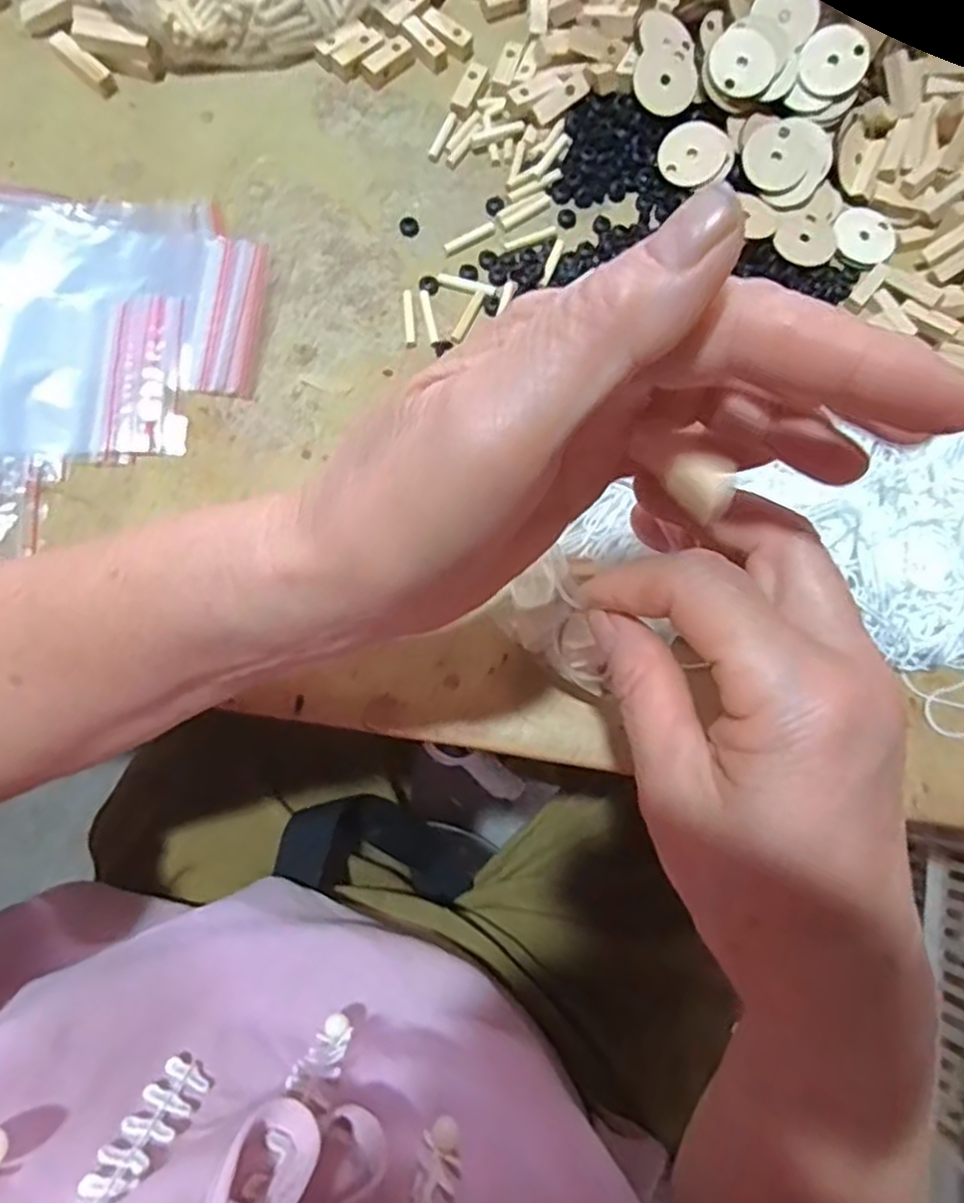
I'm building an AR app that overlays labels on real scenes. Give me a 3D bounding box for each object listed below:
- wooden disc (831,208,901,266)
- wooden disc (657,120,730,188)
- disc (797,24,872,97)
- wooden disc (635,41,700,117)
[{"bbox_3d":[0.207,-0.197,0.393,0.034,0.004,0.036,0,78,-1],"label":"wooden disc"},{"bbox_3d":[0.112,-0.237,0.386,0.034,0.004,0.032,0,90,20],"label":"wooden disc"},{"bbox_3d":[0.184,-0.282,0.382,0.033,0.004,0.033,2,105,9],"label":"disc"},{"bbox_3d":[0.099,-0.278,0.387,0.034,0.005,0.034,-1,98,-7],"label":"wooden disc"}]

